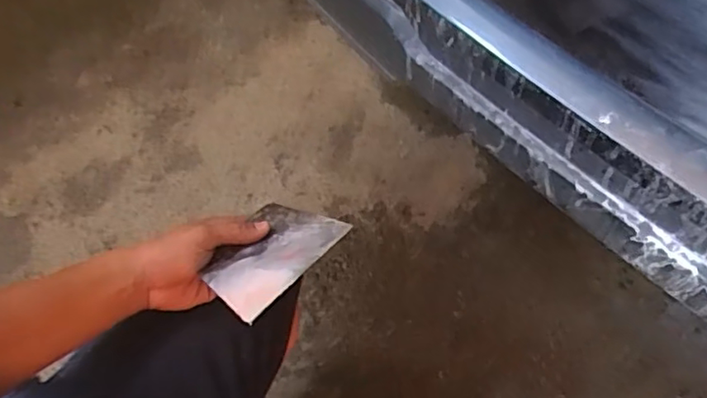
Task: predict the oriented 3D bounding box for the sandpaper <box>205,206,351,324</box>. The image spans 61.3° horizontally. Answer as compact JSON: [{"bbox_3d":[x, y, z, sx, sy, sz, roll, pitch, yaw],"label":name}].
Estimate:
[{"bbox_3d":[-0.080,0.055,0.576,0.088,0.007,0.140,19,43,26],"label":"sandpaper"}]

